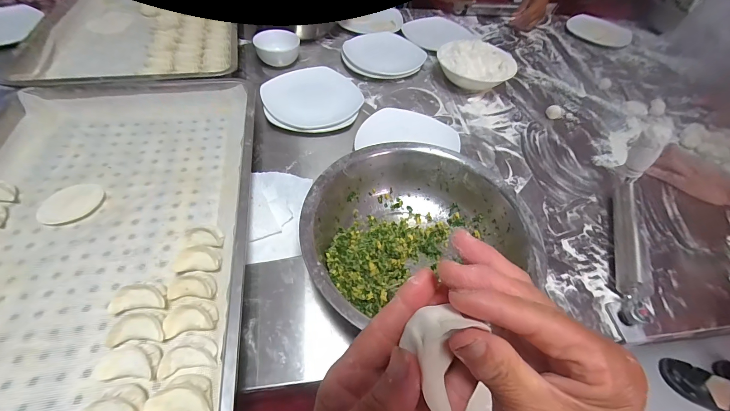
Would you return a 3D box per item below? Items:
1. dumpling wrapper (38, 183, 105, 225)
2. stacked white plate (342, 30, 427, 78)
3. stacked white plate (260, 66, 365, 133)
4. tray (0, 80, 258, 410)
[{"bbox_3d":[-0.423,-0.006,0.456,0.076,0.004,0.076,3,52,-4],"label":"dumpling wrapper"},{"bbox_3d":[0.040,-0.354,0.750,0.167,0.041,0.151,-23,58,-22],"label":"stacked white plate"},{"bbox_3d":[-0.101,-0.204,0.612,0.178,0.033,0.154,-8,54,-12],"label":"stacked white plate"},{"bbox_3d":[-0.351,0.024,0.409,0.390,0.050,0.574,-5,53,-10],"label":"tray"}]

